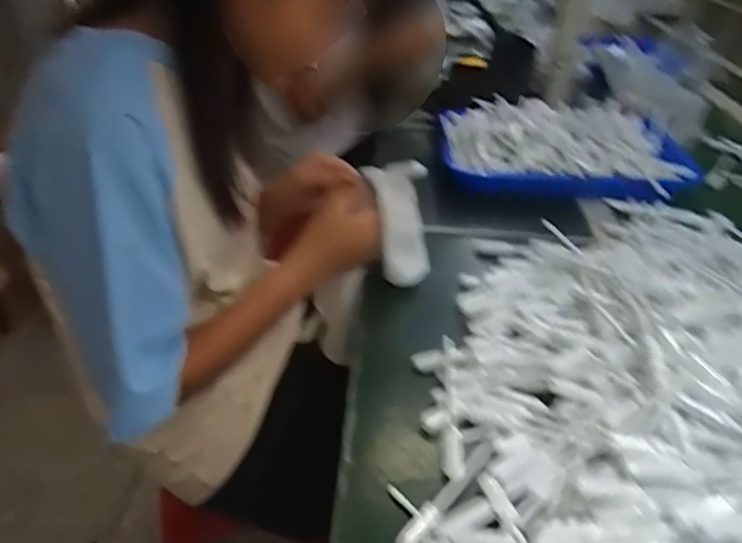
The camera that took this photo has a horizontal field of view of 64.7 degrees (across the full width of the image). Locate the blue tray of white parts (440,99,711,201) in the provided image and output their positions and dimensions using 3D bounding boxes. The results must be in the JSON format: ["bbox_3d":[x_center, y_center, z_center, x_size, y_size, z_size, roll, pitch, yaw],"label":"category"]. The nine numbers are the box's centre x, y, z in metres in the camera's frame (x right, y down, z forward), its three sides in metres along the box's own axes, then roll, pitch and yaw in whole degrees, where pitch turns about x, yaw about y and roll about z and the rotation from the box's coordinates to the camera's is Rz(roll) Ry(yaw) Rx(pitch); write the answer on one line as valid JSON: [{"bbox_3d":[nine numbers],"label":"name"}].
[{"bbox_3d":[0.296,-0.194,0.902,0.364,0.061,0.254,0,34,1],"label":"blue tray of white parts"}]

